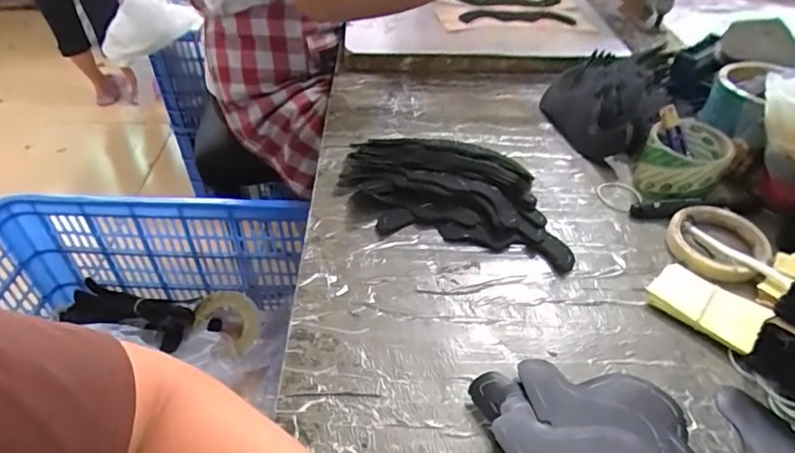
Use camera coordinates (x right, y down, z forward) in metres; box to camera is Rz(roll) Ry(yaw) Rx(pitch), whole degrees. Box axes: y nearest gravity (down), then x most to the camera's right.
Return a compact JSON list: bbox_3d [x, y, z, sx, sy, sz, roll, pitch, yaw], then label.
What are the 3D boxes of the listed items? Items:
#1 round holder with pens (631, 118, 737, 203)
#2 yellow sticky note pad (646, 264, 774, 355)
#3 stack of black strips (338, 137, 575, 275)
[{"bbox_3d":[0.326,-0.077,0.593,0.084,0.060,0.092,0,43,0],"label":"round holder with pens"},{"bbox_3d":[0.276,0.069,0.463,0.052,0.021,0.090,-32,52,-30],"label":"yellow sticky note pad"},{"bbox_3d":[0.062,-0.044,0.582,0.249,0.028,0.164,9,44,10],"label":"stack of black strips"}]

